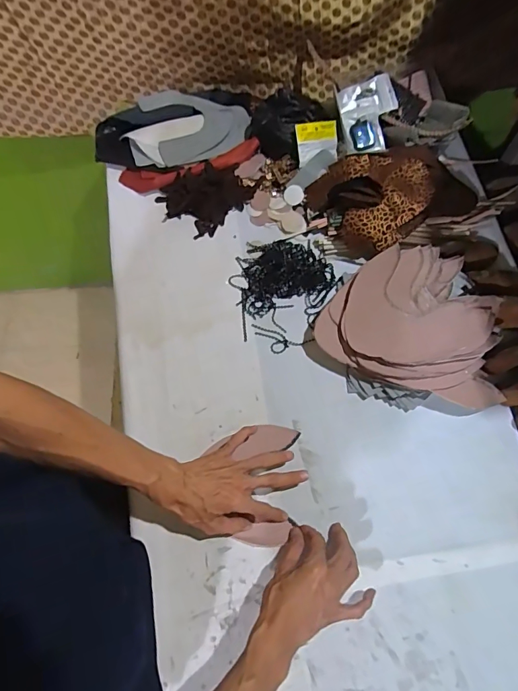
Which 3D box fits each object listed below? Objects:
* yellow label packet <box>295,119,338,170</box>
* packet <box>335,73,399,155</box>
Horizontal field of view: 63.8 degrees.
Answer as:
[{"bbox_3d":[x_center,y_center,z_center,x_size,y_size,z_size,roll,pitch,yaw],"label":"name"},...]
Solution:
[{"bbox_3d":[0.105,-0.360,0.740,0.082,0.007,0.069,-15,103,-18],"label":"yellow label packet"},{"bbox_3d":[0.200,-0.423,0.766,0.105,0.014,0.127,-13,92,2],"label":"packet"}]

